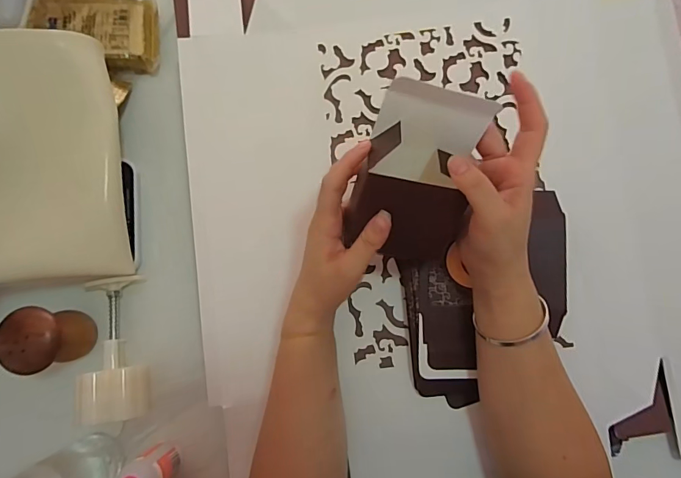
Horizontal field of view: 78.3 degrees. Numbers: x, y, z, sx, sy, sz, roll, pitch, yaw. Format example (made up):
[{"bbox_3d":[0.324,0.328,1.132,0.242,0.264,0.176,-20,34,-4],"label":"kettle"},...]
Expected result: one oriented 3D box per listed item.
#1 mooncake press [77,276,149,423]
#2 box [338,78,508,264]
[{"bbox_3d":[-0.238,0.118,0.447,0.063,0.053,0.155,-12,67,1],"label":"mooncake press"},{"bbox_3d":[0.066,-0.047,0.333,0.102,0.136,0.048,15,39,-12],"label":"box"}]

